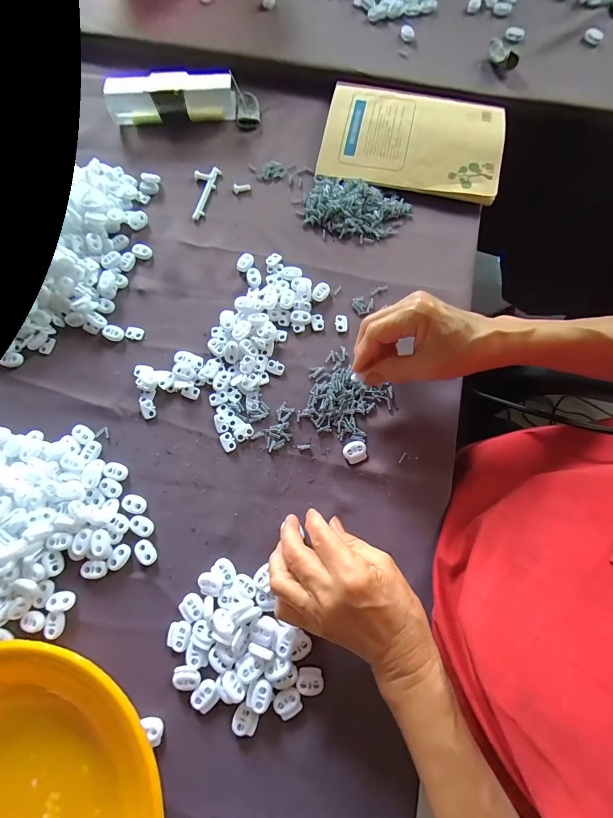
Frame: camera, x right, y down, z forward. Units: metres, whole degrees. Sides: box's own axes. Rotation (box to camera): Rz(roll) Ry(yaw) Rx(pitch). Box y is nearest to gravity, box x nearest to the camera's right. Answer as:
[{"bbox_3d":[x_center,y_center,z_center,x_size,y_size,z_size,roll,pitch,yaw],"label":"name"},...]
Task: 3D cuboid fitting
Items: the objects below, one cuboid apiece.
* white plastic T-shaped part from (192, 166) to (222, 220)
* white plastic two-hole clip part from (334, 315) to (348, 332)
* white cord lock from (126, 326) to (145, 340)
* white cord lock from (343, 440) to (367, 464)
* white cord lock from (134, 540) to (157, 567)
[{"bbox_3d":[-0.125,-0.257,0.418,0.028,0.008,0.074,14,76,6],"label":"white plastic T-shaped part"},{"bbox_3d":[0.037,-0.090,0.375,0.013,0.004,0.018,2,75,2],"label":"white plastic two-hole clip part"},{"bbox_3d":[-0.181,-0.081,0.373,0.018,0.004,0.014,15,76,6],"label":"white cord lock"},{"bbox_3d":[0.046,0.041,0.336,0.022,0.004,0.020,-24,75,-5],"label":"white cord lock"},{"bbox_3d":[-0.145,0.129,0.317,0.016,0.004,0.022,-34,76,-7],"label":"white cord lock"}]

